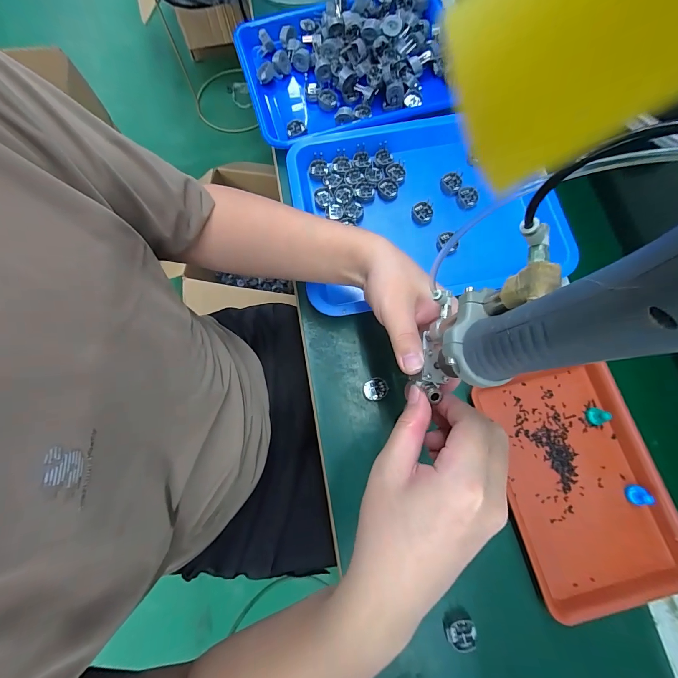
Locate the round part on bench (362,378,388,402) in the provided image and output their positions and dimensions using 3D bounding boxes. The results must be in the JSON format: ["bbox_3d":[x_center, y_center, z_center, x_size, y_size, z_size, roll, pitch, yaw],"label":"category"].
[{"bbox_3d":[0.042,0.059,0.387,0.029,0.010,0.025,-19,75,-4],"label":"round part on bench"}]

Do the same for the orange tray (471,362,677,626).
[{"bbox_3d":[0.260,0.146,0.352,0.161,0.026,0.223,-12,75,-3],"label":"orange tray"}]

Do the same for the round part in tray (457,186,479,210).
[{"bbox_3d":[0.172,-0.189,0.444,0.026,0.010,0.027,26,77,7],"label":"round part in tray"}]

